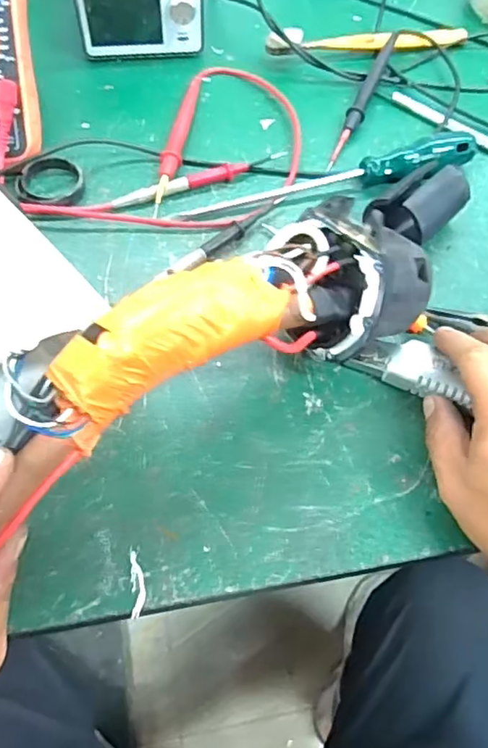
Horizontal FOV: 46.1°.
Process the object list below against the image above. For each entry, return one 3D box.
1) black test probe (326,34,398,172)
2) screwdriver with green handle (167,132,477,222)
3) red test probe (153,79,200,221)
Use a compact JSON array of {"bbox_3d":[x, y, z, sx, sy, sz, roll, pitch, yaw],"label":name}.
[{"bbox_3d":[0.096,-0.219,0.452,0.012,0.018,0.156,21,62,8],"label":"black test probe"},{"bbox_3d":[0.060,-0.138,0.400,0.219,0.024,0.020,-12,63,-10],"label":"screwdriver with green handle"},{"bbox_3d":[-0.048,-0.171,0.420,0.012,0.017,0.156,8,61,0],"label":"red test probe"}]

